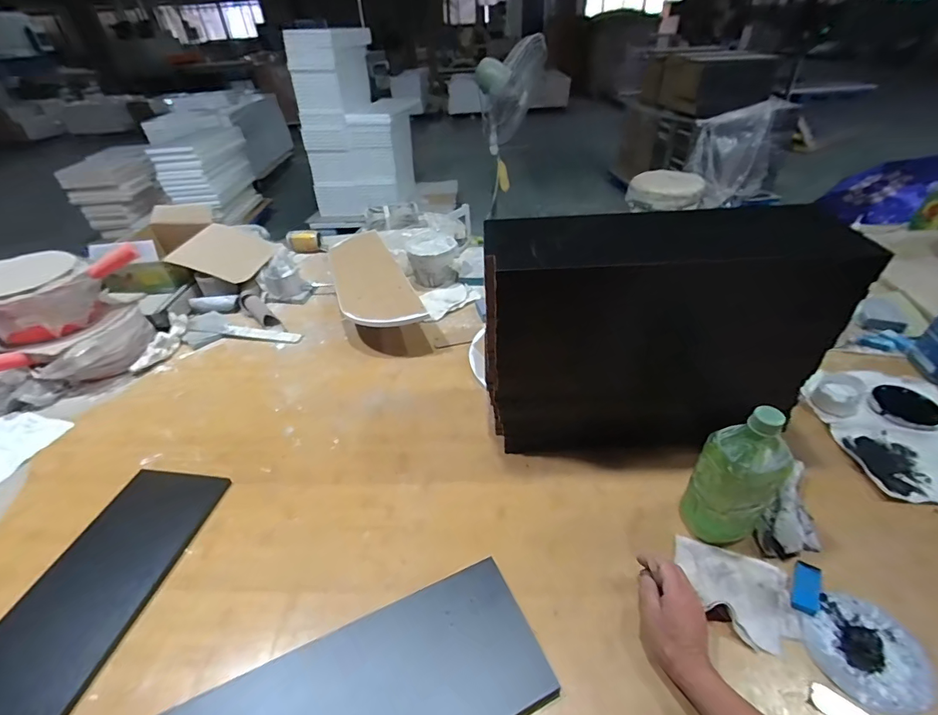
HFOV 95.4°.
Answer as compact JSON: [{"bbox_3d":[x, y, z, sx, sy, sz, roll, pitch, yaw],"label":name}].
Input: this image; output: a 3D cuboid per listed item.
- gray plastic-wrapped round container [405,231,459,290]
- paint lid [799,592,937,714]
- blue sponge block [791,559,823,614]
[{"bbox_3d":[-0.096,-0.259,1.154,0.129,0.112,0.129,-2,39,2],"label":"gray plastic-wrapped round container"},{"bbox_3d":[0.439,0.323,0.471,0.112,0.007,0.106,-2,39,2],"label":"paint lid"},{"bbox_3d":[0.412,0.279,0.520,0.028,0.009,0.066,22,45,28],"label":"blue sponge block"}]

